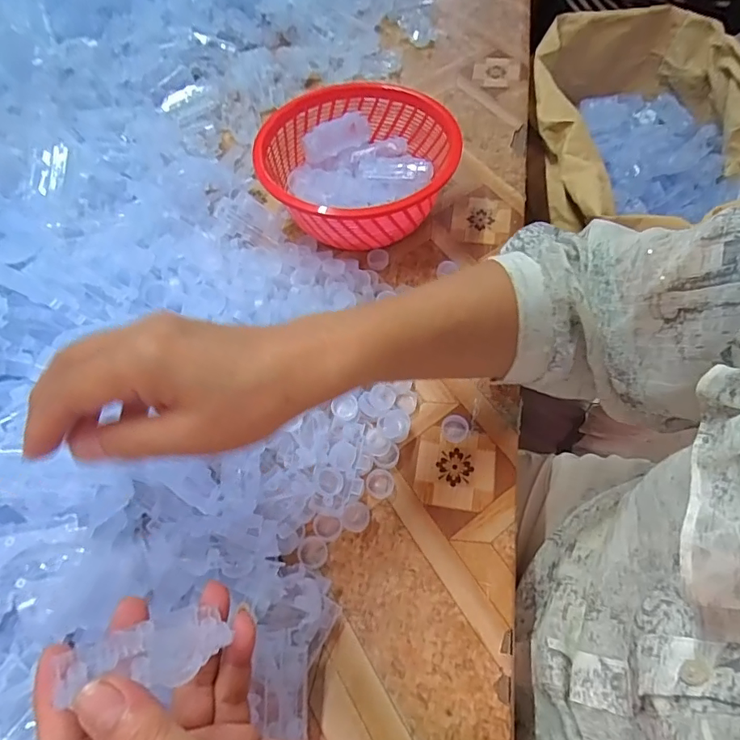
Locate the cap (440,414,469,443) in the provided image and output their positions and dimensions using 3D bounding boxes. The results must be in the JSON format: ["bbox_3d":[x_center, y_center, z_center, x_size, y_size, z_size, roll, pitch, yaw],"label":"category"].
[{"bbox_3d":[0.066,0.045,0.384,0.020,0.004,0.022,-1,59,1],"label":"cap"}]

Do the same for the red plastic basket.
[{"bbox_3d":[-0.009,-0.189,0.469,0.177,0.064,0.178,13,60,9],"label":"red plastic basket"}]

